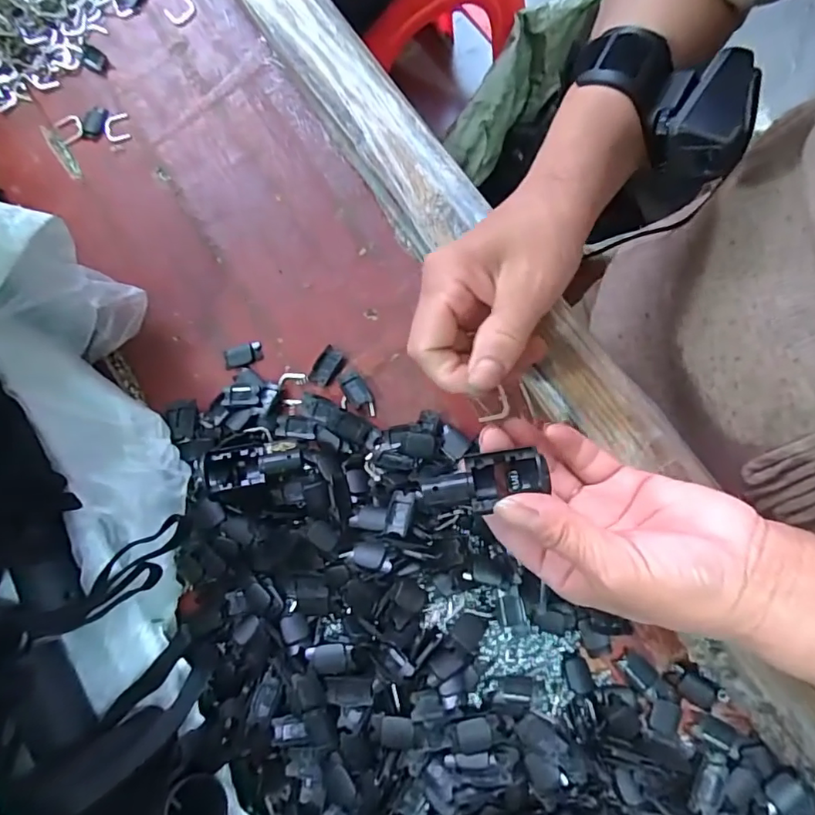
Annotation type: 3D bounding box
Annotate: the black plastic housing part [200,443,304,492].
[{"bbox_3d":[-0.084,0.031,0.293,0.051,0.016,0.025,-17,79,3],"label":"black plastic housing part"}]

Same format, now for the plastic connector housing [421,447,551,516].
[{"bbox_3d":[0.032,0.032,0.231,0.052,0.014,0.023,-13,75,-6],"label":"plastic connector housing"}]

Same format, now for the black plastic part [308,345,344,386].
[{"bbox_3d":[-0.049,-0.024,0.320,0.015,0.006,0.024,27,84,10],"label":"black plastic part"}]

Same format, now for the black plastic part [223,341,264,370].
[{"bbox_3d":[-0.102,-0.033,0.330,0.024,0.004,0.014,-13,79,4],"label":"black plastic part"}]

